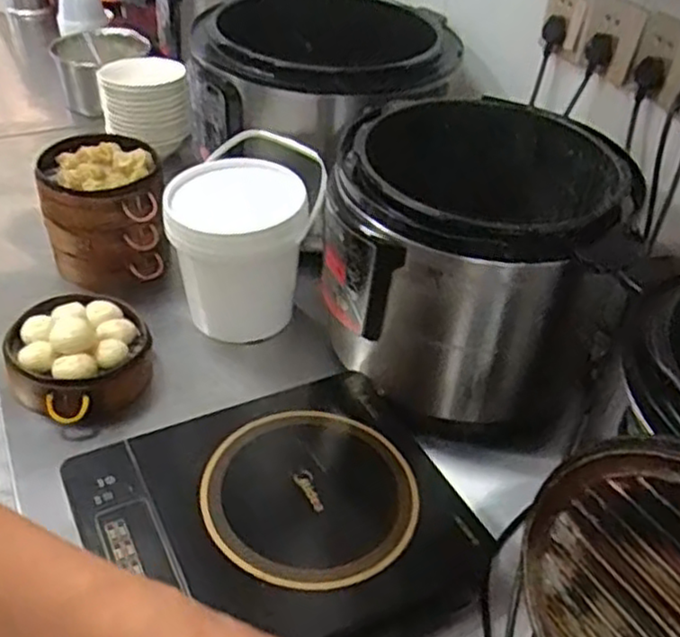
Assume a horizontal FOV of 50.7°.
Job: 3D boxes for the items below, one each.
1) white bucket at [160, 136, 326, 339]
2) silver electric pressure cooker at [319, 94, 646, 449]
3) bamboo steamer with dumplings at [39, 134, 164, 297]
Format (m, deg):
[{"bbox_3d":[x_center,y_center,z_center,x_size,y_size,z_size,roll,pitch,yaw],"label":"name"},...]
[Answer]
[{"bbox_3d":[-0.123,-0.100,0.966,0.192,0.194,0.226,5,40,1],"label":"white bucket"},{"bbox_3d":[0.150,-0.075,0.895,0.310,0.271,0.325,10,41,7],"label":"silver electric pressure cooker"},{"bbox_3d":[-0.343,-0.158,1.046,0.157,0.157,0.168,-10,42,-16],"label":"bamboo steamer with dumplings"}]

